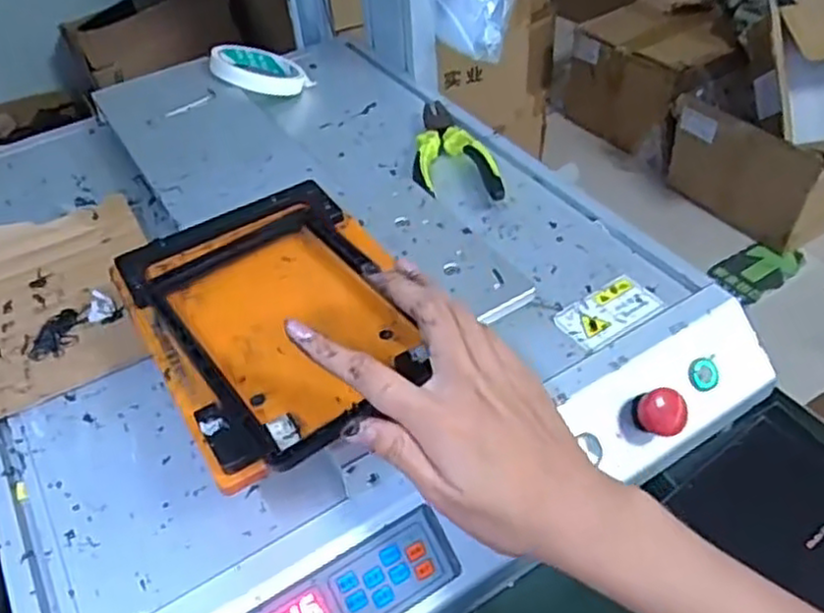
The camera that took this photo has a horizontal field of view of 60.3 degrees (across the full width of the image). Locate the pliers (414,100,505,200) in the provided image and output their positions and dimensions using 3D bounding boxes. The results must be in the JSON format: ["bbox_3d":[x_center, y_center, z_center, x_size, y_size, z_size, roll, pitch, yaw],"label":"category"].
[{"bbox_3d":[0.034,-0.134,0.604,0.066,0.023,0.154,-5,45,0],"label":"pliers"}]

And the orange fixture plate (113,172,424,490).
[{"bbox_3d":[-0.080,-0.004,0.421,0.150,0.016,0.195,-27,49,-20],"label":"orange fixture plate"}]

